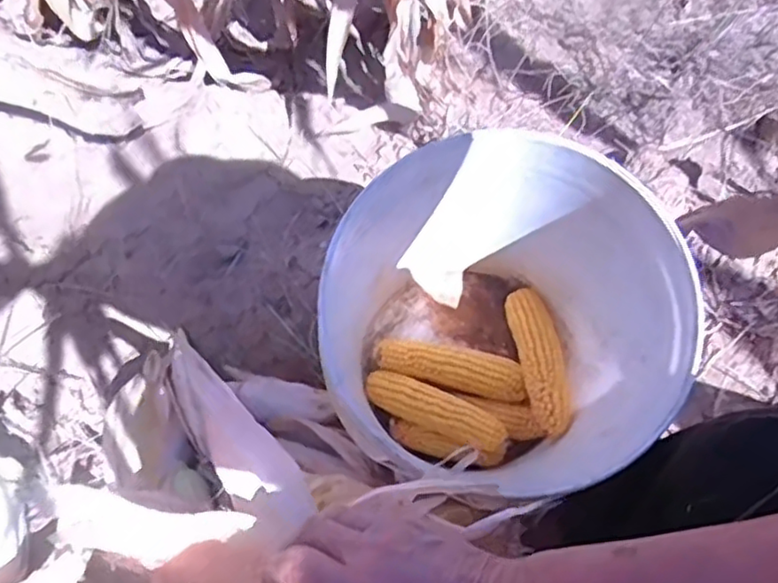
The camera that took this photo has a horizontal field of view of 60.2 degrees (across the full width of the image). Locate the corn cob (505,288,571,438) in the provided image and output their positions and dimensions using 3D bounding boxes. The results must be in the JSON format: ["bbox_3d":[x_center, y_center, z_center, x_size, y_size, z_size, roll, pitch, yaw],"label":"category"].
[{"bbox_3d":[0.181,0.086,0.808,0.047,0.049,0.196,-6,55,-2],"label":"corn cob"}]

